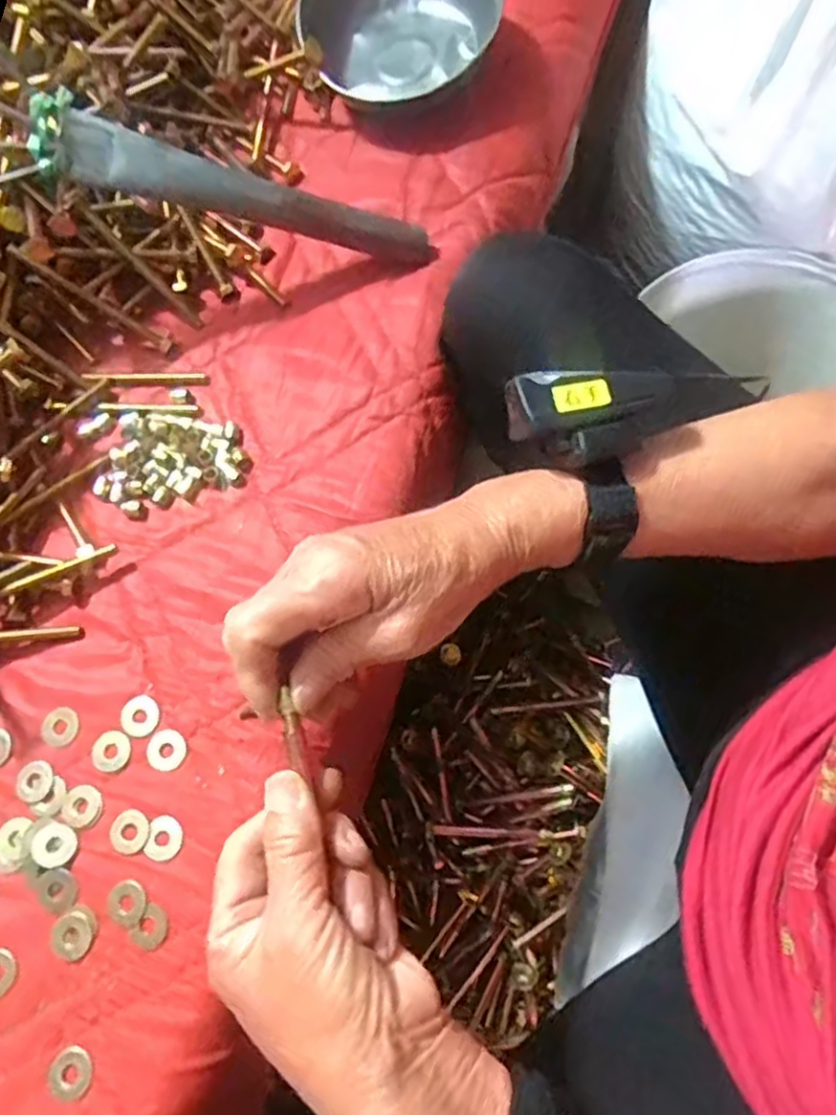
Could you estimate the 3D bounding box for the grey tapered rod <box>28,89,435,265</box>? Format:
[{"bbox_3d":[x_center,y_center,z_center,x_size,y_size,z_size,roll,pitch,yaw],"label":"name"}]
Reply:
[{"bbox_3d":[-0.103,-0.219,0.432,0.231,0.023,0.032,8,72,-22],"label":"grey tapered rod"}]

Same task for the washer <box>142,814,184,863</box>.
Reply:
[{"bbox_3d":[-0.135,0.149,0.377,0.020,0.004,0.022,-2,70,4],"label":"washer"}]

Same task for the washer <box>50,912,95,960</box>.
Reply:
[{"bbox_3d":[-0.179,0.196,0.368,0.022,0.004,0.021,6,71,7],"label":"washer"}]

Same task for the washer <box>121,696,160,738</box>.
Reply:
[{"bbox_3d":[-0.157,0.090,0.402,0.022,0.004,0.022,-2,70,4],"label":"washer"}]

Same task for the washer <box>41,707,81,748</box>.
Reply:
[{"bbox_3d":[-0.204,0.096,0.407,0.022,0.004,0.021,-2,70,4],"label":"washer"}]

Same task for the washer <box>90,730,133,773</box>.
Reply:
[{"bbox_3d":[-0.172,0.108,0.397,0.023,0.004,0.022,-2,70,4],"label":"washer"}]

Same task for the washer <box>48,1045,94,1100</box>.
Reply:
[{"bbox_3d":[-0.170,0.253,0.348,0.020,0.004,0.022,-2,70,4],"label":"washer"}]

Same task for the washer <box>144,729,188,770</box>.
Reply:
[{"bbox_3d":[-0.140,0.107,0.393,0.023,0.004,0.022,-2,70,4],"label":"washer"}]

